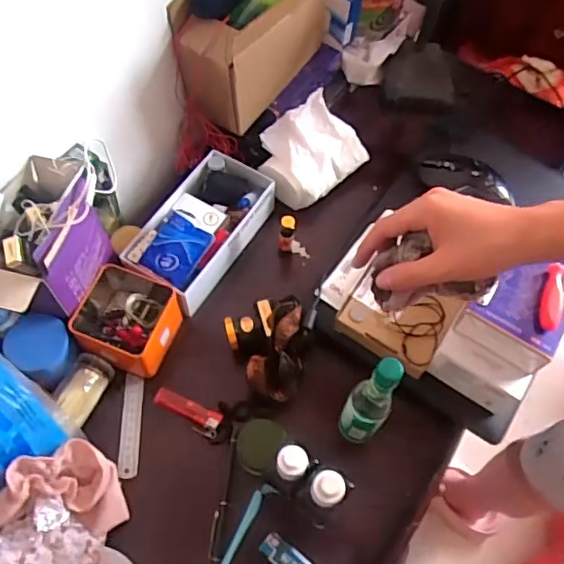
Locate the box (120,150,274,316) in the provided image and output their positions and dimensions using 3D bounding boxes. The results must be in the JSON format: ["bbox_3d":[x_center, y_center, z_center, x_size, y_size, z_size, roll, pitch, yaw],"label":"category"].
[{"bbox_3d":[-0.097,-0.068,0.691,0.110,0.059,0.185,26,64,11],"label":"box"}]

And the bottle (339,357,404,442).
[{"bbox_3d":[0.081,0.113,0.535,0.038,0.157,0.032,24,64,10],"label":"bottle"}]

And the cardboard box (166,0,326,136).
[{"bbox_3d":[-0.027,-0.306,0.706,0.094,0.147,0.212,36,66,16],"label":"cardboard box"}]

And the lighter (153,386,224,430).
[{"bbox_3d":[-0.102,0.137,0.625,0.077,0.009,0.019,23,64,10],"label":"lighter"}]

